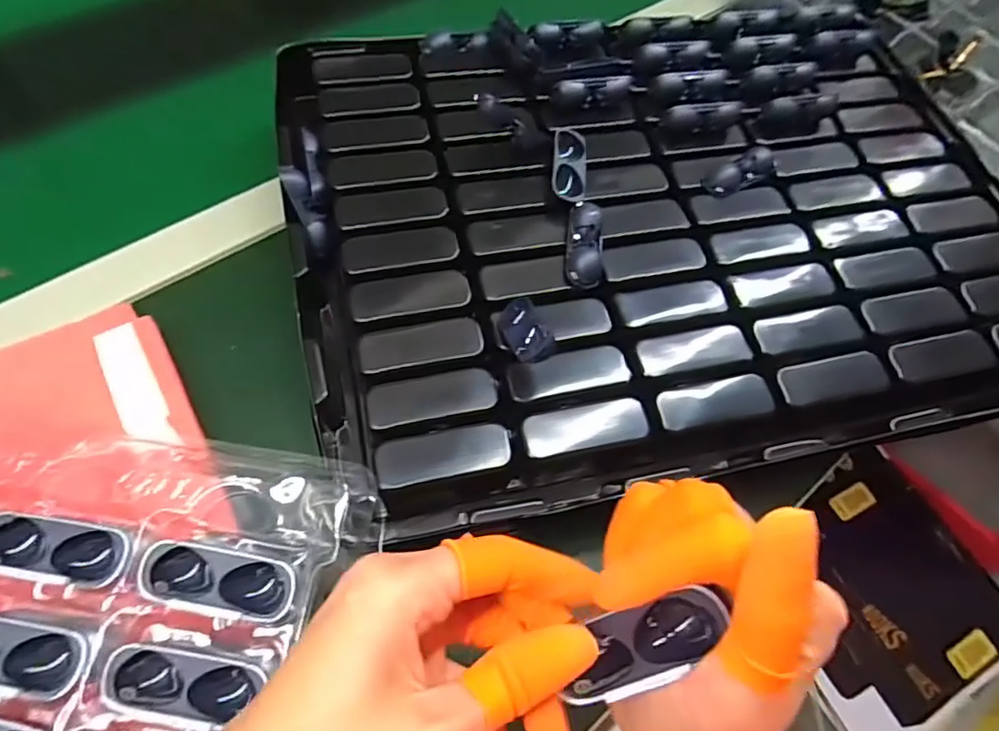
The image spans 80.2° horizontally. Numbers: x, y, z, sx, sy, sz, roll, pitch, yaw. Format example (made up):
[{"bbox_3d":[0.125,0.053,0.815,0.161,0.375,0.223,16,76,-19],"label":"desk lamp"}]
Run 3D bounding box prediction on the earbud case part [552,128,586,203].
[{"bbox_3d":[0.043,-0.124,0.364,0.021,0.010,0.059,7,61,-2],"label":"earbud case part"}]

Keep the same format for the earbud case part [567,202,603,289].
[{"bbox_3d":[0.049,-0.069,0.343,0.020,0.017,0.053,3,61,-4],"label":"earbud case part"}]

